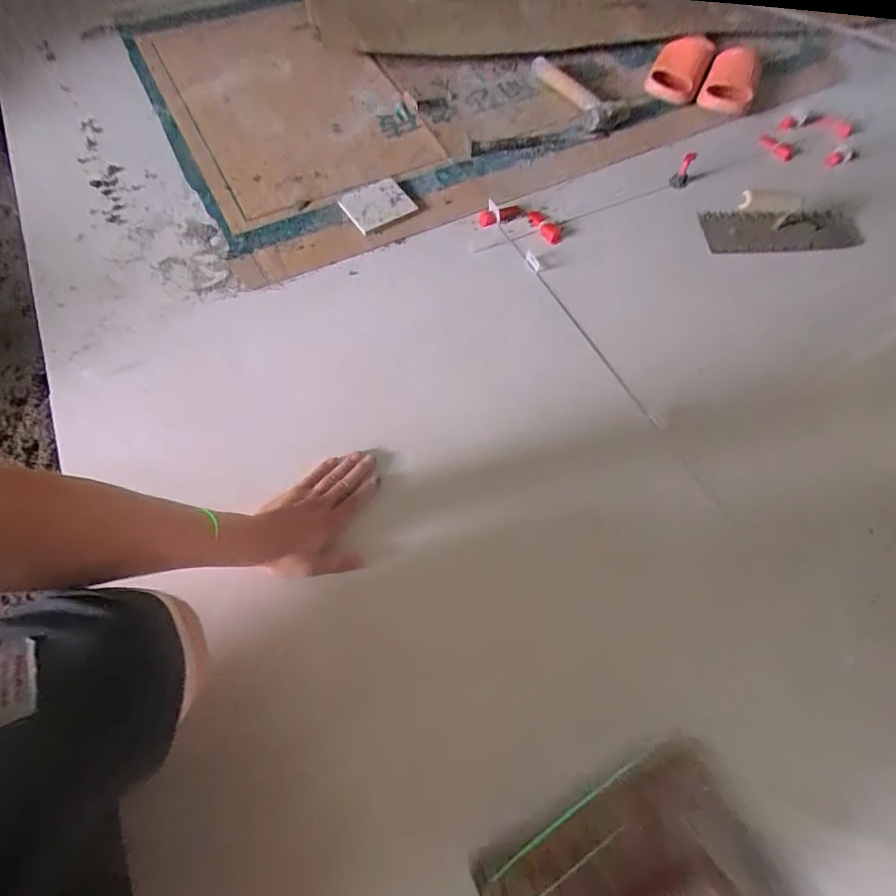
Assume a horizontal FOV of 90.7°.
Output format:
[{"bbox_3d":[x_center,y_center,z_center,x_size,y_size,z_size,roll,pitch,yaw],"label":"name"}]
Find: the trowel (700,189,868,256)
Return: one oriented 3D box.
[{"bbox_3d":[0.626,-0.440,0.829,0.294,0.071,0.124,-4,66,-4],"label":"trowel"}]

